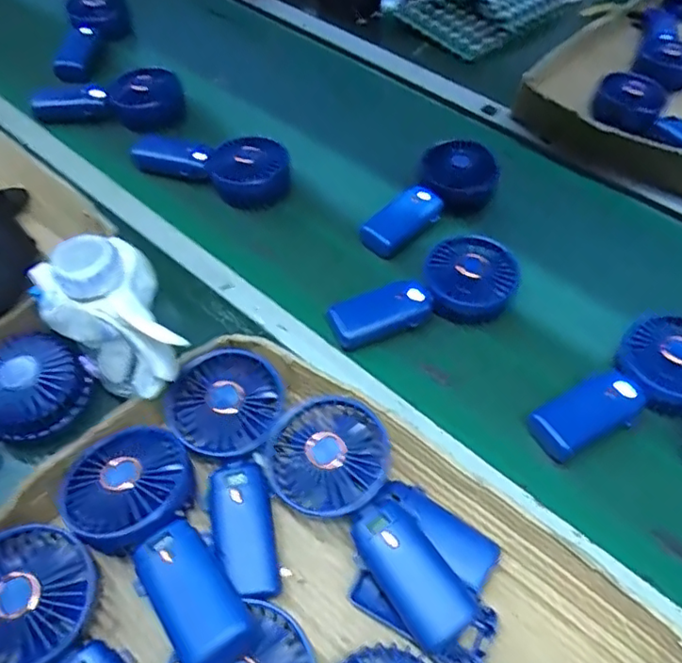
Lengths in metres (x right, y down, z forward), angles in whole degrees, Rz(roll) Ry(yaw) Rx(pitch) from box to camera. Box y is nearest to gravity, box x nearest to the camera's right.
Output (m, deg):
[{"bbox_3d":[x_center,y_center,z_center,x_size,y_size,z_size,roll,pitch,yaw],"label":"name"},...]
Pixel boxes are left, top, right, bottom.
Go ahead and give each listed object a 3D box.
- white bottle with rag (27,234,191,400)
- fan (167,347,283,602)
[{"bbox_3d":[-0.166,0.002,0.438,0.077,0.131,0.090,-24,56,-19],"label":"white bottle with rag"},{"bbox_3d":[-0.077,0.101,0.441,0.077,0.031,0.183,-10,66,-9],"label":"fan"}]

